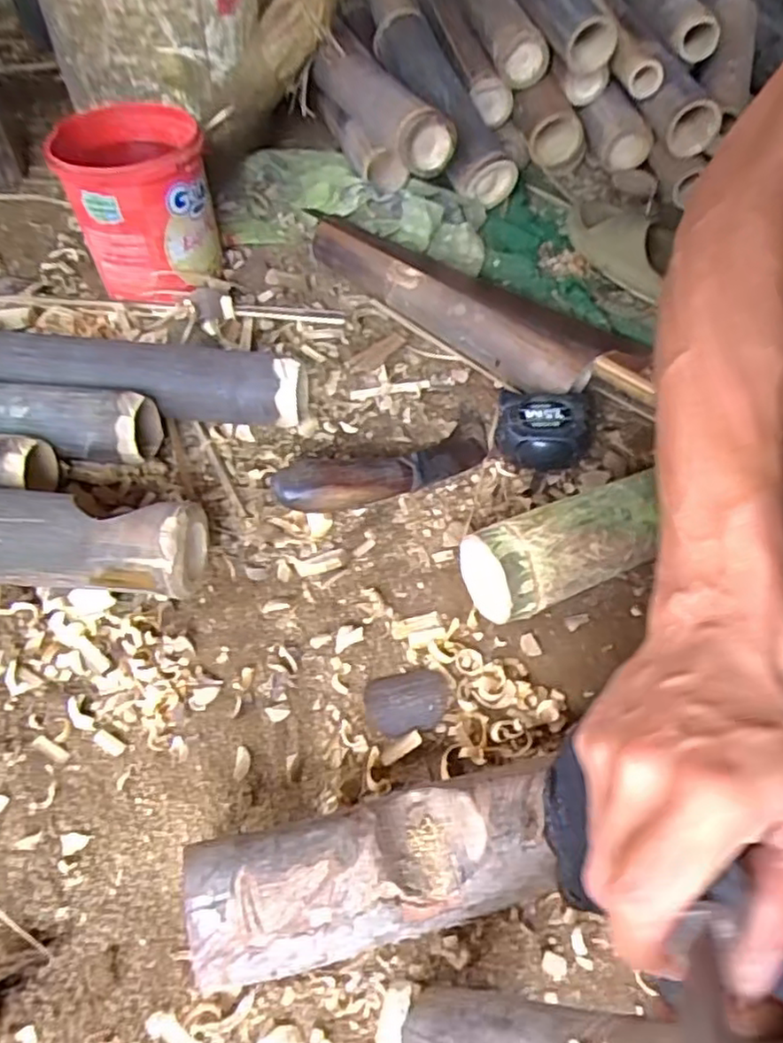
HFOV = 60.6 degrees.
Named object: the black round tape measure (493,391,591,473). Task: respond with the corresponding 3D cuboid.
[{"bbox_3d":[0.138,-0.083,0.616,0.081,0.045,0.078,2,53,-2],"label":"black round tape measure"}]

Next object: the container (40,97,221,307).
[{"bbox_3d":[-0.253,-0.320,0.686,0.131,0.145,0.142,-13,55,-13],"label":"container"}]

